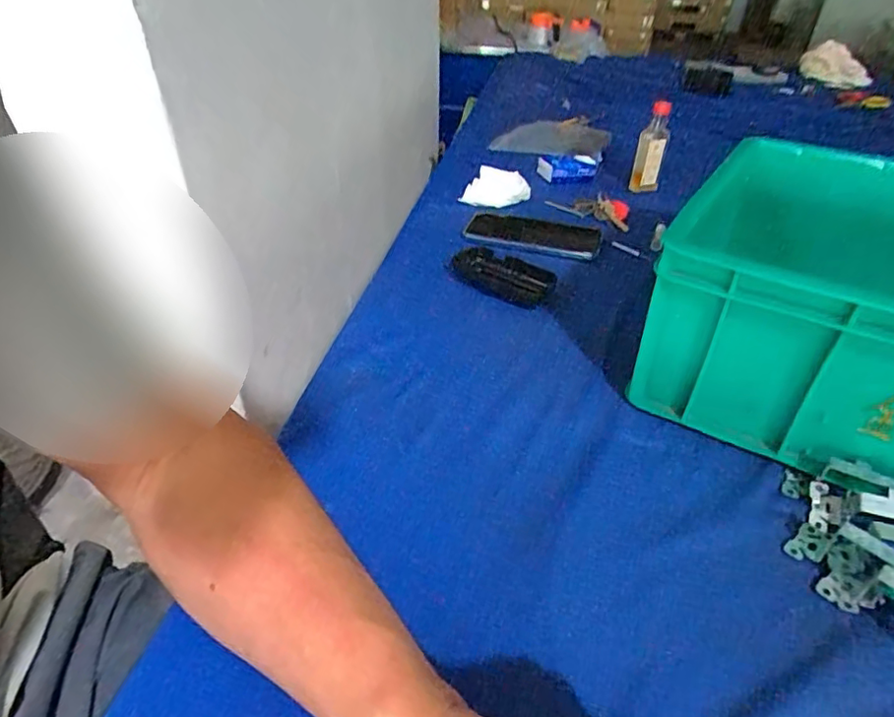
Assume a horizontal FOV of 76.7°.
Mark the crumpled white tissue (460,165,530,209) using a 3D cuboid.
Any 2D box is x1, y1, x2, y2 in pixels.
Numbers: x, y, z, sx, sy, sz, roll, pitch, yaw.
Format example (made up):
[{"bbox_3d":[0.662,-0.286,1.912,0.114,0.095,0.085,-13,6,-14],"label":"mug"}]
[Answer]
[{"bbox_3d":[0.068,-0.234,0.789,0.093,0.049,0.038,-2,37,-4],"label":"crumpled white tissue"}]

